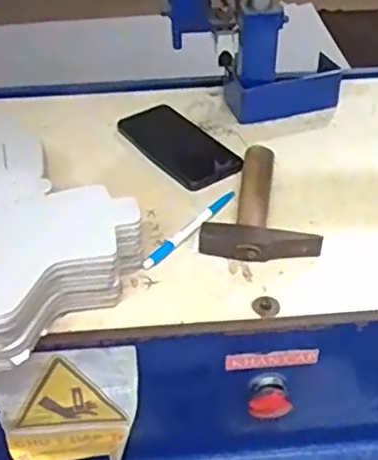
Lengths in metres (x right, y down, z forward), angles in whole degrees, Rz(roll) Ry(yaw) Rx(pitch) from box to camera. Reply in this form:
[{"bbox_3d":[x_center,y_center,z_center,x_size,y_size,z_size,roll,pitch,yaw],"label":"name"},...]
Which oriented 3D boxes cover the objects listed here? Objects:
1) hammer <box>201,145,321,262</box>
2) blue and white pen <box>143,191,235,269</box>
[{"bbox_3d":[0.068,-0.035,0.636,0.111,0.030,0.164,-1,39,2],"label":"hammer"},{"bbox_3d":[0.003,-0.002,0.617,0.013,0.015,0.140,22,45,27],"label":"blue and white pen"}]

